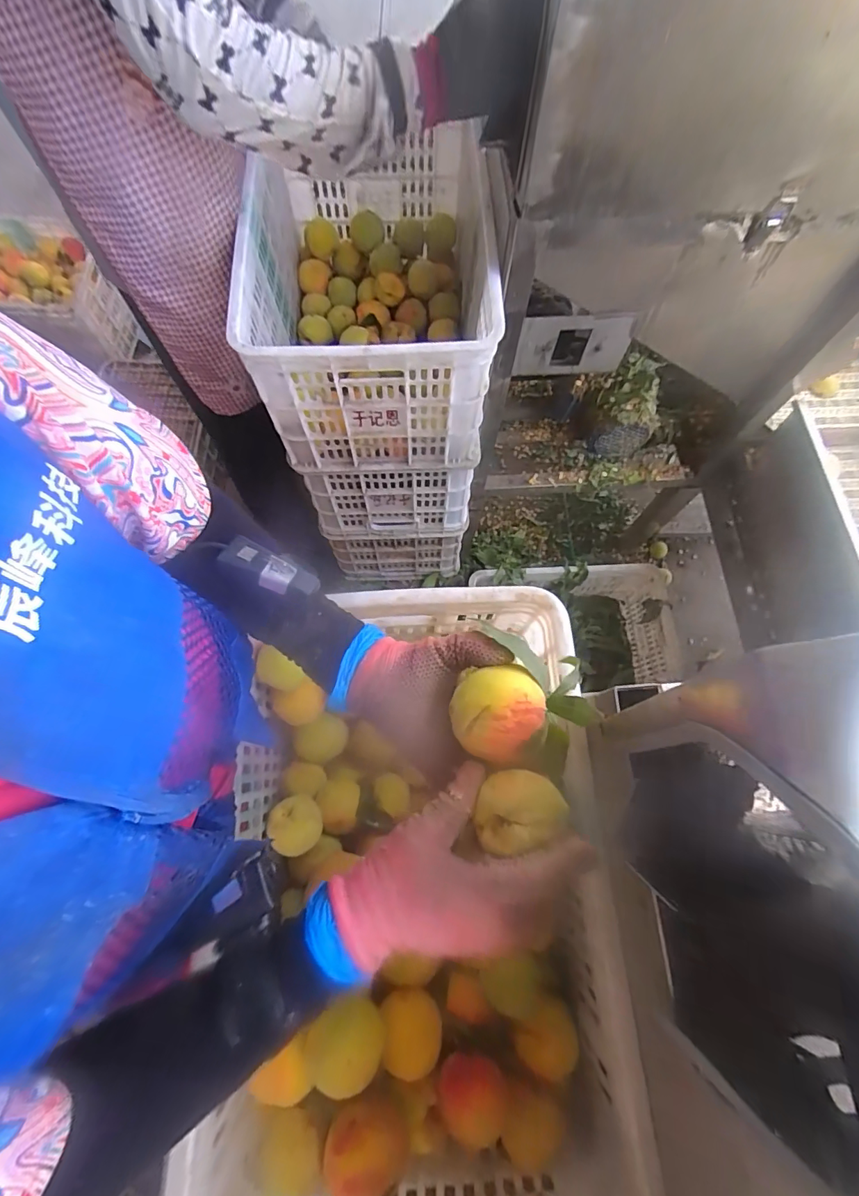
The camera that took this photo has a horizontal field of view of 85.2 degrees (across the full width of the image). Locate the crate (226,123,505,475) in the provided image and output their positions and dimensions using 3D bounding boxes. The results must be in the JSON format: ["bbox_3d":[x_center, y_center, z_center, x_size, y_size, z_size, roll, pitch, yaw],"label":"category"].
[{"bbox_3d":[-0.091,-0.499,0.781,0.348,0.268,0.507,-3,71,-2],"label":"crate"}]

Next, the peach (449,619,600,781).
[{"bbox_3d":[0.071,0.082,0.339,0.099,0.061,0.082,22,72,6],"label":"peach"}]

